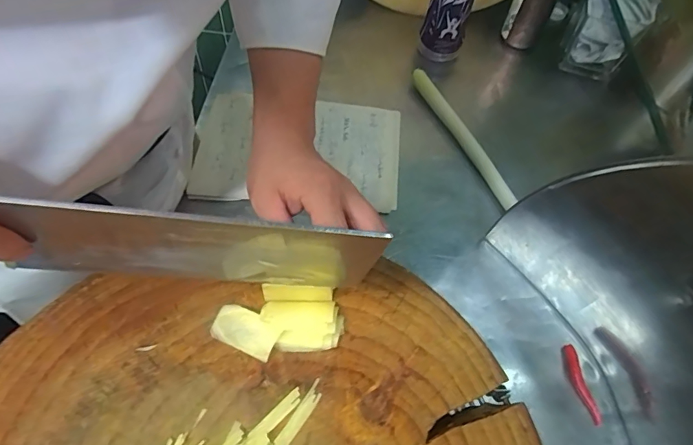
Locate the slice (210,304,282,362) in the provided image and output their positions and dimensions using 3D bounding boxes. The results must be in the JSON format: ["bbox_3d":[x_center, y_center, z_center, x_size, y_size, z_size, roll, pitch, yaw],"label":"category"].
[{"bbox_3d":[-0.077,0.081,0.330,0.050,0.004,0.028,22,82,12],"label":"slice"}]

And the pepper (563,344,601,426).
[{"bbox_3d":[0.241,0.167,0.455,0.017,0.010,0.078,-2,59,-6],"label":"pepper"}]

